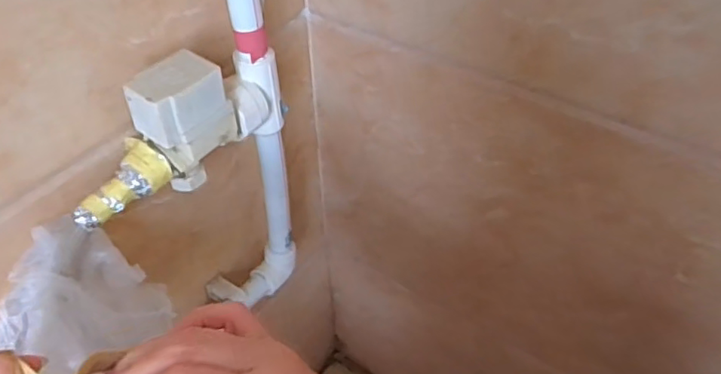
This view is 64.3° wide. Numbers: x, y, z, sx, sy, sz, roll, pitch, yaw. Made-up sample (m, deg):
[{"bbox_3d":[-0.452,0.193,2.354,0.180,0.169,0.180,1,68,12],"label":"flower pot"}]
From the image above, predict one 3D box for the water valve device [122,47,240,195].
[{"bbox_3d":[-0.106,-0.037,0.356,0.033,0.079,0.050,27,52,24],"label":"water valve device"}]

